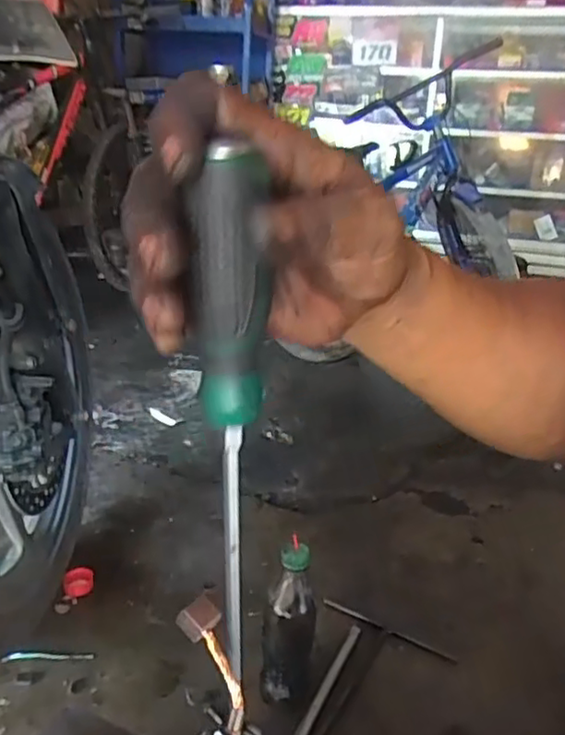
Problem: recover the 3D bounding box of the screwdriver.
[{"bbox_3d":[-0.020,0.041,0.265,0.026,0.247,0.027,-1,28,-4],"label":"screwdriver"}]

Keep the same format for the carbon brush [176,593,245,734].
[{"bbox_3d":[-0.017,0.073,0.159,0.010,0.004,0.032,-10,65,-32],"label":"carbon brush"}]

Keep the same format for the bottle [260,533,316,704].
[{"bbox_3d":[0.007,0.290,0.710,0.053,0.203,0.046,6,22,4],"label":"bottle"}]

